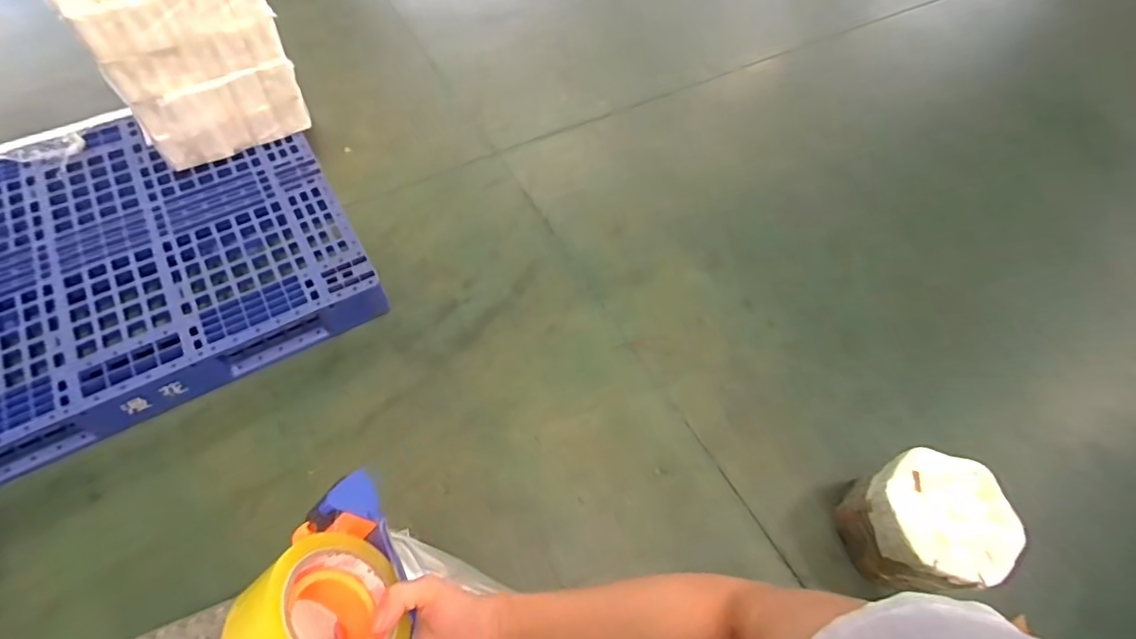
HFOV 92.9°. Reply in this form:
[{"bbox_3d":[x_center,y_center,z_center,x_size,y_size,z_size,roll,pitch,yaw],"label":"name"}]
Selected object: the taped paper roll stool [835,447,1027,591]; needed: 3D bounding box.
[{"bbox_3d":[0.765,0.438,1.175,0.228,0.256,0.248,1,59,-2],"label":"taped paper roll stool"}]

